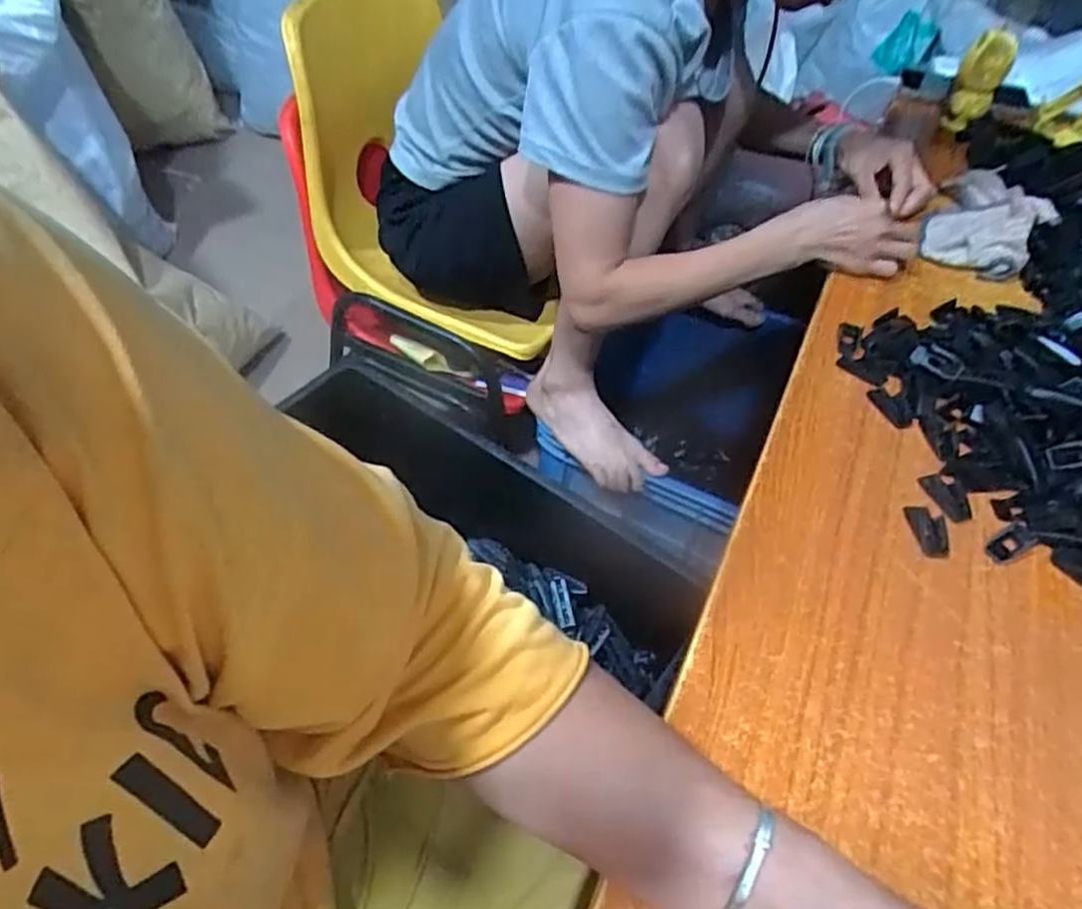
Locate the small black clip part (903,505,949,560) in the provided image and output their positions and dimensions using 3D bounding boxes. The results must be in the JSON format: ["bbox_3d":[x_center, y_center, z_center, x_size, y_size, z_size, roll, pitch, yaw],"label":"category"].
[{"bbox_3d":[0.270,0.053,0.494,0.026,0.004,0.040,-1,49,-7],"label":"small black clip part"}]

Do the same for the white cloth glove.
[{"bbox_3d":[0.479,-0.260,0.759,0.104,0.043,0.216,29,53,18],"label":"white cloth glove"}]

